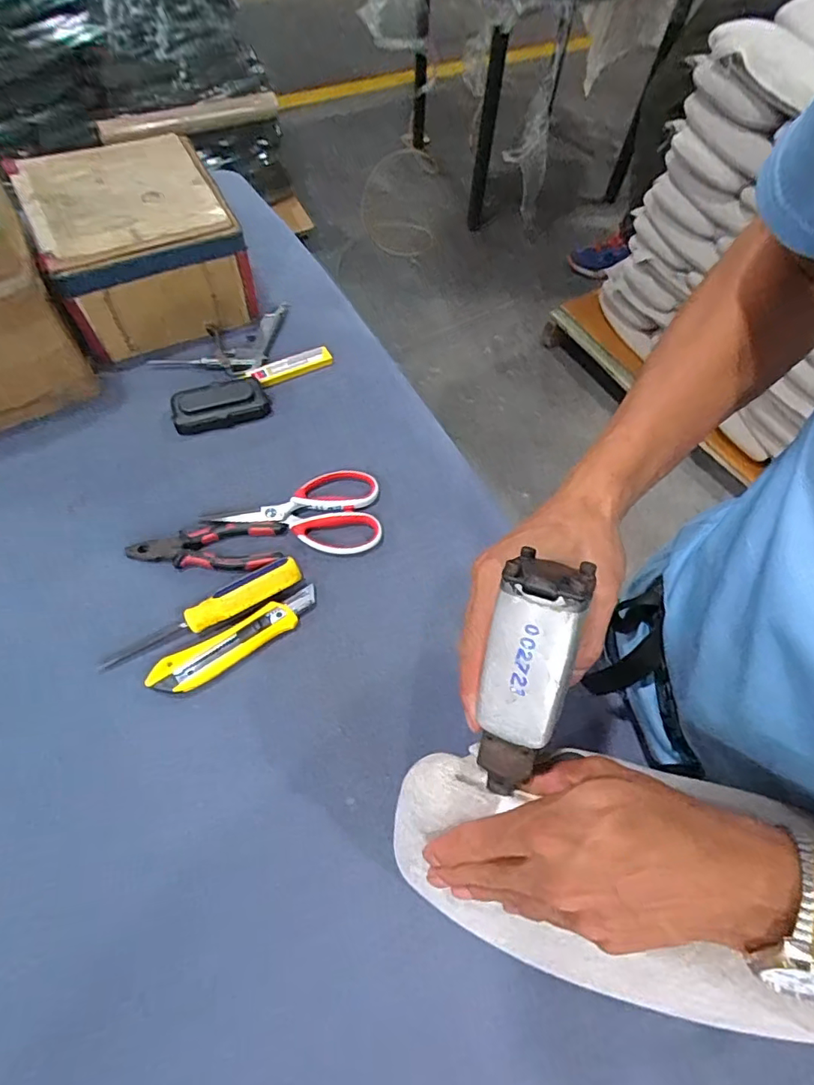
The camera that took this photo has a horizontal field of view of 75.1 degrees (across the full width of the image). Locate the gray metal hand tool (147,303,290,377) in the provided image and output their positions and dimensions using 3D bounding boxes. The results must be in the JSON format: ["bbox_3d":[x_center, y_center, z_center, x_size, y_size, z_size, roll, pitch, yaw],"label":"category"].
[{"bbox_3d":[-0.239,-0.272,0.687,0.139,0.012,0.136,6,62,-1],"label":"gray metal hand tool"}]

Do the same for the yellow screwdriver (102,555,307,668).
[{"bbox_3d":[-0.193,0.063,0.502,0.191,0.029,0.033,-24,67,-16],"label":"yellow screwdriver"}]

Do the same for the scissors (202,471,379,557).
[{"bbox_3d":[-0.122,-0.033,0.566,0.182,0.010,0.100,-1,62,-5],"label":"scissors"}]

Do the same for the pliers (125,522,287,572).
[{"bbox_3d":[-0.207,0.004,0.543,0.155,0.012,0.053,0,62,-4],"label":"pliers"}]

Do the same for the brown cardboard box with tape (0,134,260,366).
[{"bbox_3d":[-0.332,-0.365,0.662,0.209,0.137,0.208,-27,68,-17],"label":"brown cardboard box with tape"}]

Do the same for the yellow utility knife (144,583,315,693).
[{"bbox_3d":[-0.158,0.094,0.498,0.161,0.014,0.038,-25,67,-16],"label":"yellow utility knife"}]

